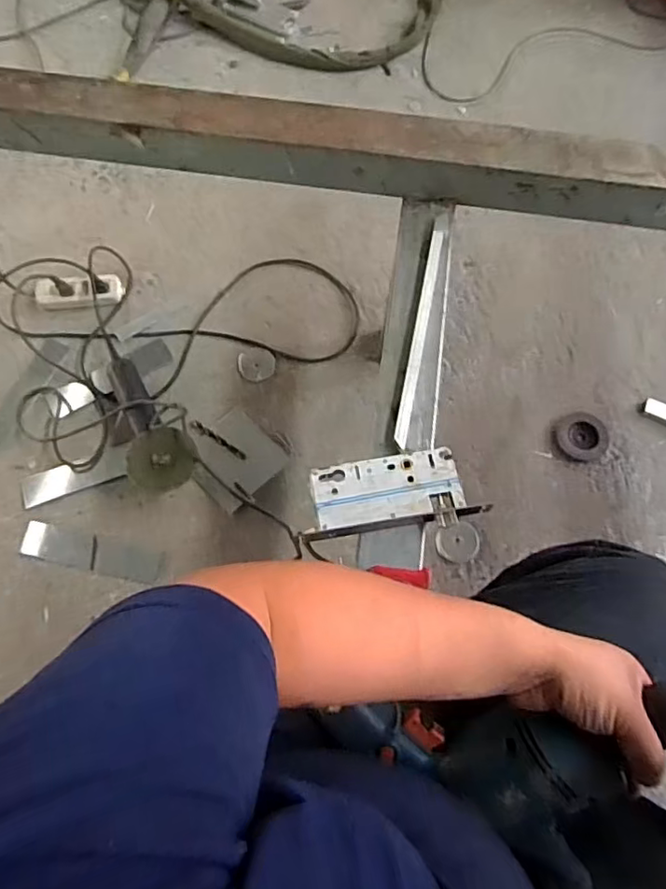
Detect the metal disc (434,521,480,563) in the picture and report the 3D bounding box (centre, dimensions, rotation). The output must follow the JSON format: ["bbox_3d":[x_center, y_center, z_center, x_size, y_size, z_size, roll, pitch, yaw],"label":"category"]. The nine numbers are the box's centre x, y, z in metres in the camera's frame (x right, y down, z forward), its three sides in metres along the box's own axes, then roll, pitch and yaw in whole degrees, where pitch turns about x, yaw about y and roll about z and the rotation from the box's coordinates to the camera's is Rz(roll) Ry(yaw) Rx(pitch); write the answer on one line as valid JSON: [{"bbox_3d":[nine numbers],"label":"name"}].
[{"bbox_3d":[0.215,0.169,1.023,0.071,0.008,0.065,0,83,2],"label":"metal disc"}]

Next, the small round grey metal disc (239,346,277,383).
[{"bbox_3d":[-0.147,-0.156,1.160,0.071,0.004,0.071,2,73,-6],"label":"small round grey metal disc"}]

